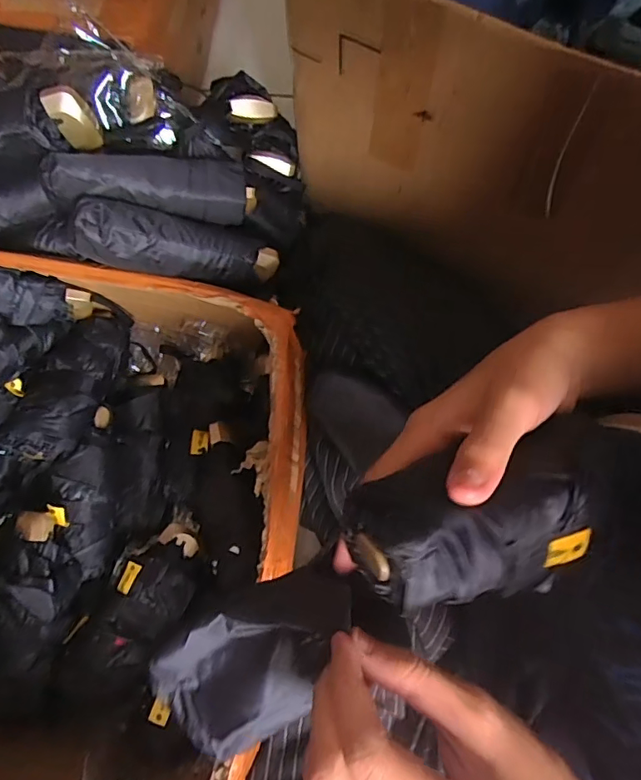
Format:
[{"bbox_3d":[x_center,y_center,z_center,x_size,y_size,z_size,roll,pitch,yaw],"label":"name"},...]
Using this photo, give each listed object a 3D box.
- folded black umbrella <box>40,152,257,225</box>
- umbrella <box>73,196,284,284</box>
[{"bbox_3d":[-0.142,-0.177,0.439,0.167,0.040,0.049,-2,72,-23],"label":"folded black umbrella"},{"bbox_3d":[-0.122,-0.126,0.450,0.174,0.046,0.053,3,70,-33],"label":"umbrella"}]

